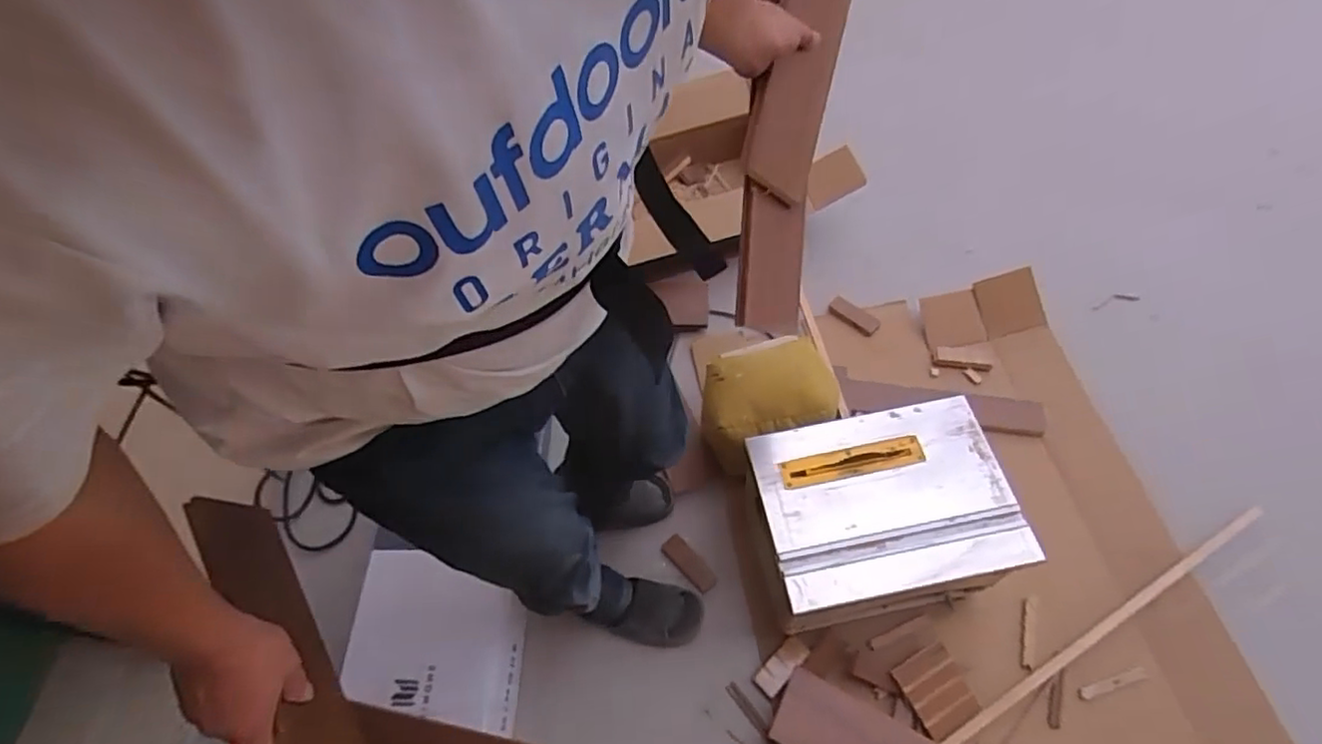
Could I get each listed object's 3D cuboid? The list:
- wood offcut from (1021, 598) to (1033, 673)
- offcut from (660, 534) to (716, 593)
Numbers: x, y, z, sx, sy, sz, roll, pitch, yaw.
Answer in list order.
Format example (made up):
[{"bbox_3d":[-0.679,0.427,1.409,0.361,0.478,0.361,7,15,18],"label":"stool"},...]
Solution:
[{"bbox_3d":[0.671,0.481,1.194,0.020,0.005,0.123,13,62,9],"label":"wood offcut"},{"bbox_3d":[0.055,0.385,1.314,0.045,0.008,0.126,-39,63,-17],"label":"offcut"}]

